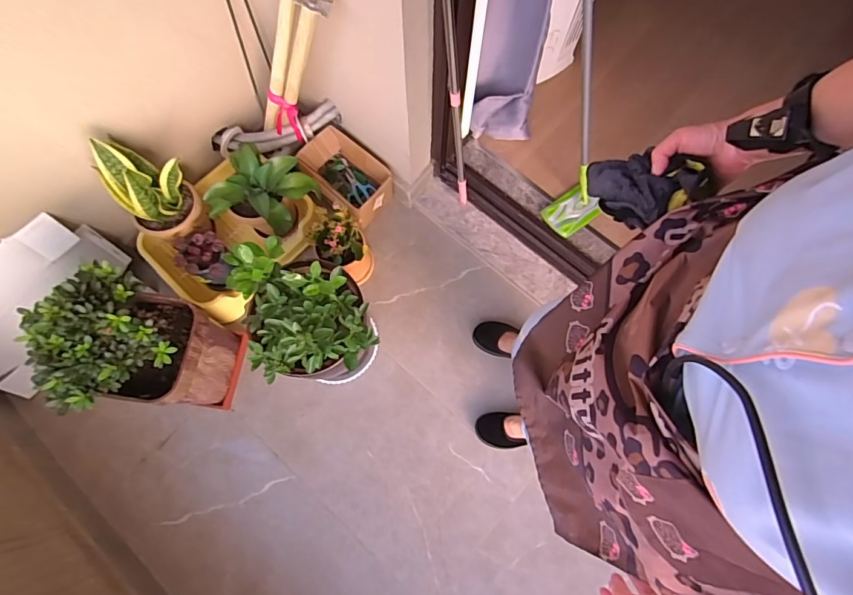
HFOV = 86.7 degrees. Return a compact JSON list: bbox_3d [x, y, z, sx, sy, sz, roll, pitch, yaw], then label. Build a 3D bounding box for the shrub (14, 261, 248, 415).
[{"bbox_3d":[-0.624,0.114,1.039,0.234,0.483,0.261,5,73,1],"label":"shrub"}]

